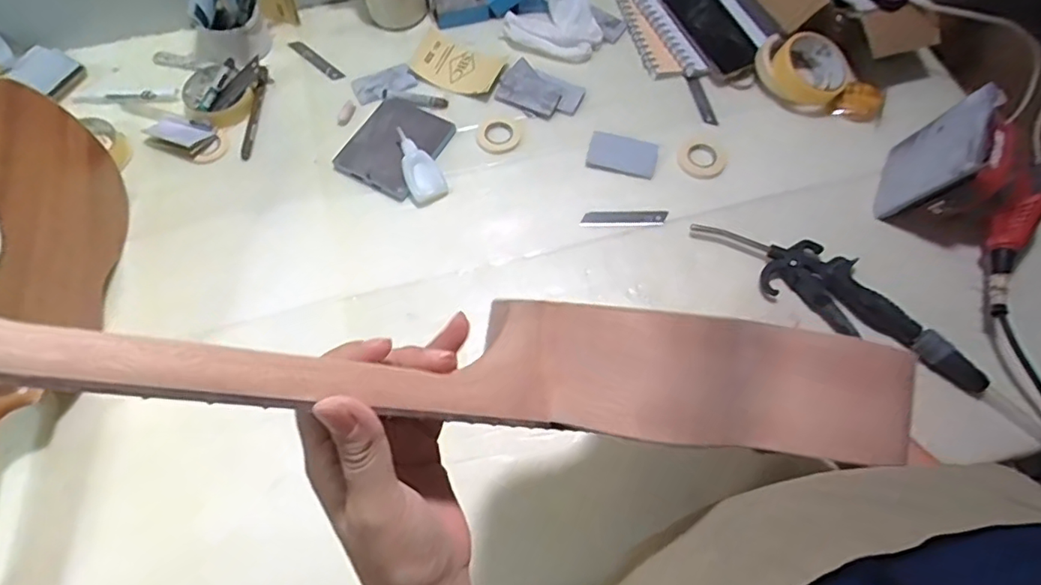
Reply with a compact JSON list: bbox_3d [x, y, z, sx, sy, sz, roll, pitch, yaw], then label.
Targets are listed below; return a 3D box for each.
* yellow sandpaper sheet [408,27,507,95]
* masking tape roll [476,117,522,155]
[{"bbox_3d":[-0.082,-0.295,0.756,0.120,0.027,0.071,23,67,10],"label":"yellow sandpaper sheet"},{"bbox_3d":[-0.028,-0.192,0.710,0.053,0.010,0.047,31,69,13],"label":"masking tape roll"}]

